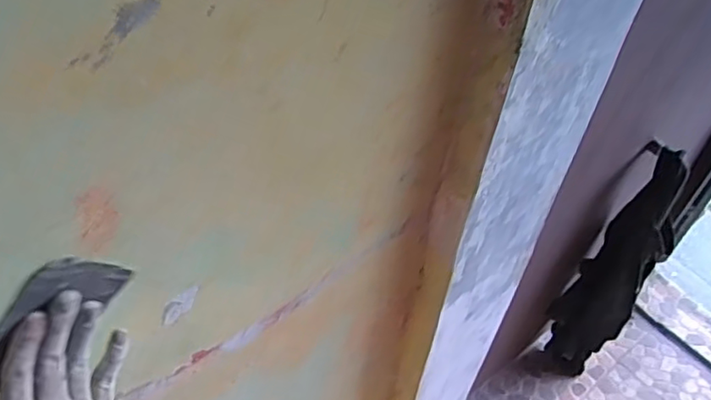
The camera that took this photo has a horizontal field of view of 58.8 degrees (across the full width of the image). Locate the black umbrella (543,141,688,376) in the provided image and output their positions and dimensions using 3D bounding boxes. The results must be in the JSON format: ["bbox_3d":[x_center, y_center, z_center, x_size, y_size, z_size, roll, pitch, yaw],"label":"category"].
[{"bbox_3d":[0.548,0.184,1.374,0.149,0.703,0.092,36,55,24],"label":"black umbrella"}]

